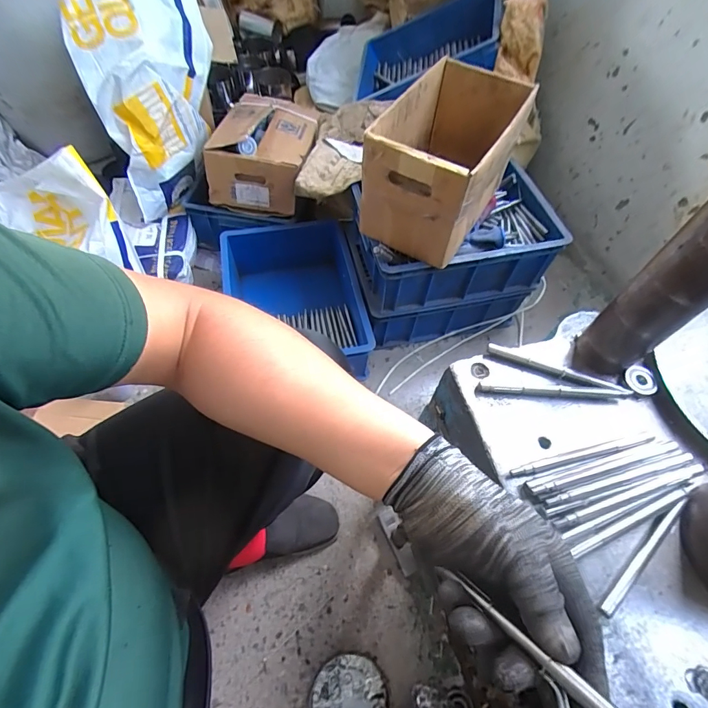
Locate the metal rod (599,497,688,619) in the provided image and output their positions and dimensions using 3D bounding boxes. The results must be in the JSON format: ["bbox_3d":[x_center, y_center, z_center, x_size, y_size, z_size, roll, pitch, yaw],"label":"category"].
[{"bbox_3d":[0.267,0.183,0.371,0.140,0.011,0.011,-35,67,-21],"label":"metal rod"}]

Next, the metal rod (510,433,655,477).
[{"bbox_3d":[0.237,0.104,0.418,0.161,0.011,0.011,-11,61,-9],"label":"metal rod"}]

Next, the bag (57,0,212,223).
[{"bbox_3d":[-0.455,-0.603,0.951,0.279,0.354,0.325,-17,62,-13],"label":"bag"}]

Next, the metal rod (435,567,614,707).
[{"bbox_3d":[0.115,0.181,0.234,0.010,0.008,0.147,-39,40,-22],"label":"metal rod"}]

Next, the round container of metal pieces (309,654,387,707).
[{"bbox_3d":[-0.009,0.558,0.652,0.119,0.011,0.115,1,60,-2],"label":"round container of metal pieces"}]

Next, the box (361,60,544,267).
[{"bbox_3d":[0.173,-0.360,0.761,0.196,0.195,0.317,29,62,13],"label":"box"}]

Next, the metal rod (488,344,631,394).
[{"bbox_3d":[0.232,0.017,0.466,0.156,0.009,0.012,20,61,8],"label":"metal rod"}]

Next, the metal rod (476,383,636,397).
[{"bbox_3d":[0.224,0.042,0.455,0.165,0.016,0.013,5,59,0],"label":"metal rod"}]

